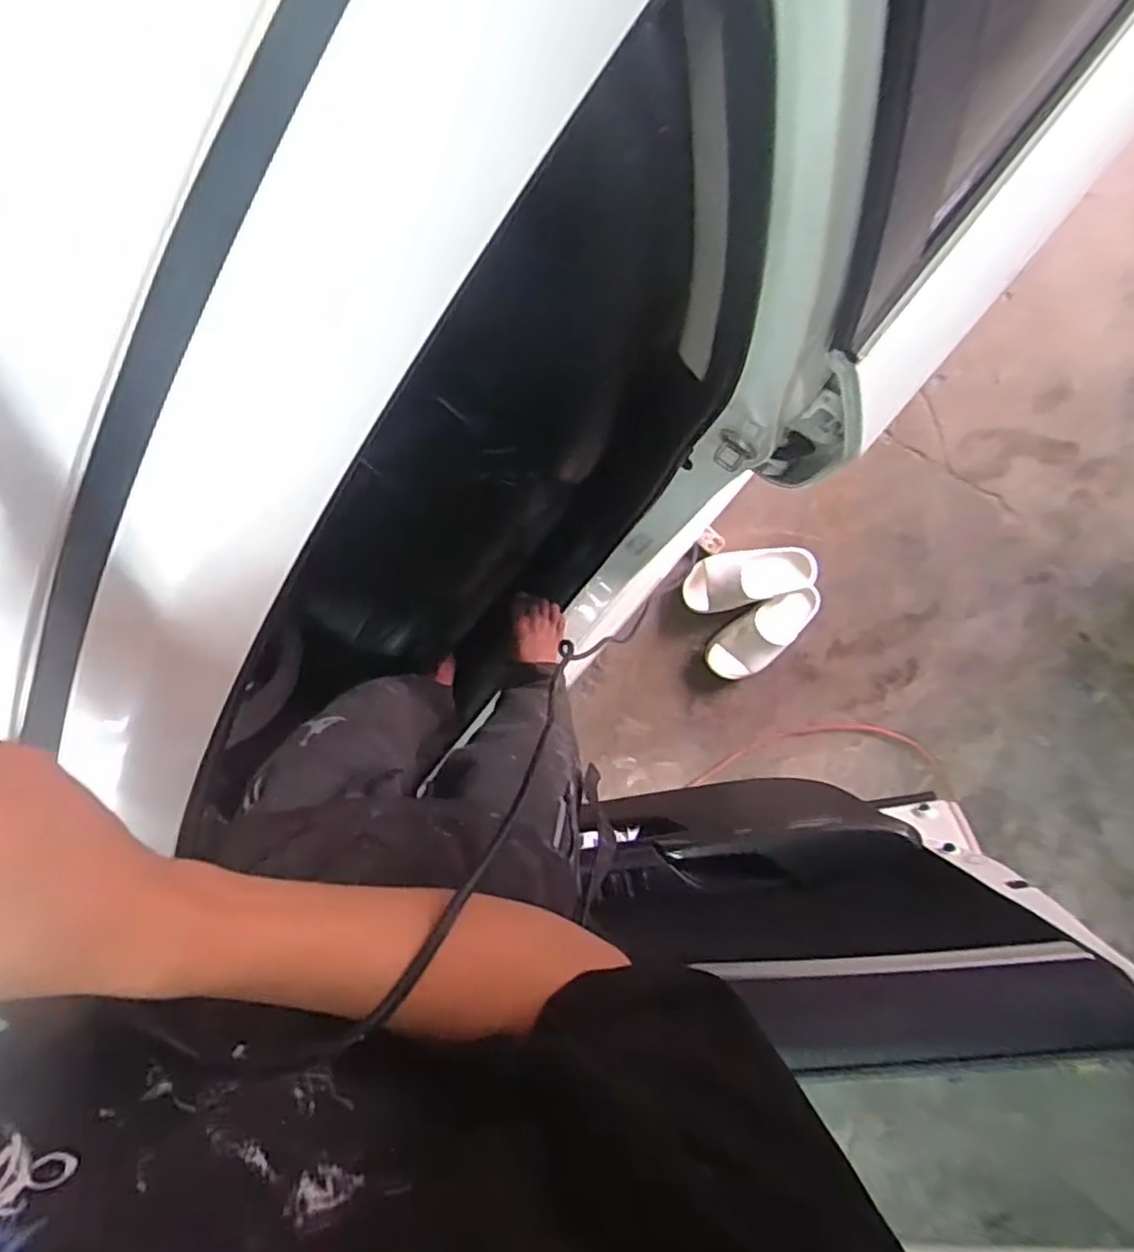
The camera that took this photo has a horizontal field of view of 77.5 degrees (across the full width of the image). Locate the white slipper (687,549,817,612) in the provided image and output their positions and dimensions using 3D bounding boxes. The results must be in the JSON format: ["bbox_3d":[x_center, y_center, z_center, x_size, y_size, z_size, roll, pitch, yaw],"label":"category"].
[{"bbox_3d":[0.387,-0.106,1.497,0.280,0.070,0.118,-13,95,4],"label":"white slipper"}]

